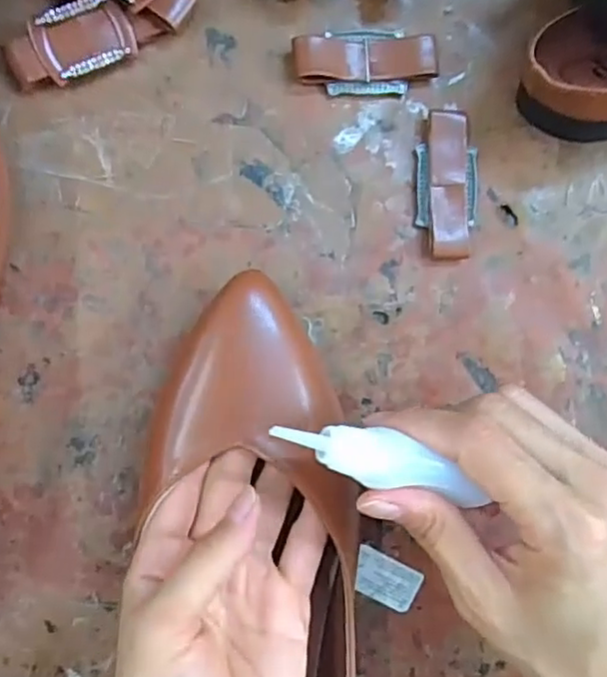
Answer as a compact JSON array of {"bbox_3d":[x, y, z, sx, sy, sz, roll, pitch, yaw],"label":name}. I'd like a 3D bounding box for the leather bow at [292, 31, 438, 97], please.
[{"bbox_3d":[0.029,-0.125,0.294,0.066,0.011,0.028,-5,91,-9],"label":"leather bow"}]

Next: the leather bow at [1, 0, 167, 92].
[{"bbox_3d":[-0.093,-0.125,0.273,0.062,0.013,0.025,-26,94,-8],"label":"leather bow"}]

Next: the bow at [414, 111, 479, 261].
[{"bbox_3d":[0.067,-0.070,0.301,0.029,0.009,0.066,-3,90,-9],"label":"bow"}]

